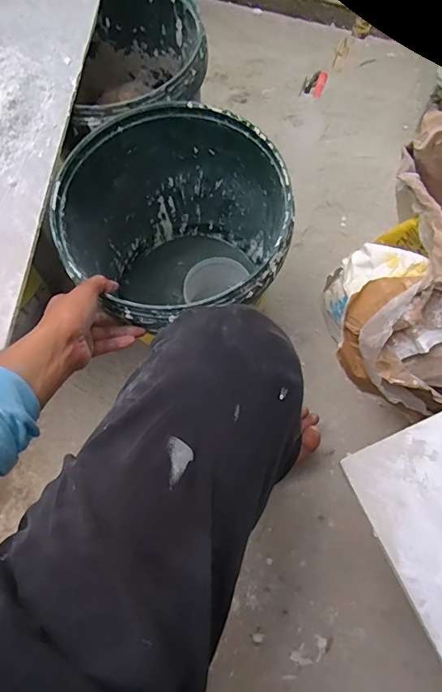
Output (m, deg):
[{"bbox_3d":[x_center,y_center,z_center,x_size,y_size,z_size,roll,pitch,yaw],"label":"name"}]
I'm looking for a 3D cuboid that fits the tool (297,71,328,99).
[{"bbox_3d":[0.225,-0.630,1.111,0.052,0.015,0.100,17,71,7],"label":"tool"}]

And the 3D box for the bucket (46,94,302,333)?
[{"bbox_3d":[-0.057,-0.133,0.723,0.306,0.307,0.301,0,70,1],"label":"bucket"}]

